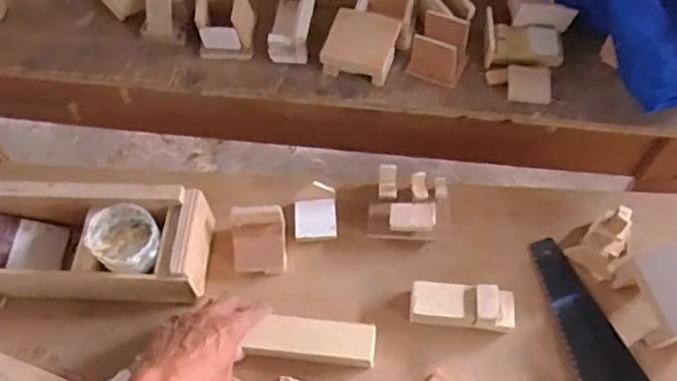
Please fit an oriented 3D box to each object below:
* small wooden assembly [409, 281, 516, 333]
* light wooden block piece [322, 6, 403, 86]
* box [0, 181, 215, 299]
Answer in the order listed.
[{"bbox_3d":[0.132,0.122,0.644,0.109,0.026,0.043,3,65,3],"label":"small wooden assembly"},{"bbox_3d":[0.028,-0.179,0.762,0.084,0.061,0.078,14,63,9],"label":"light wooden block piece"},{"bbox_3d":[-0.309,0.050,0.657,0.321,0.064,0.123,2,62,3],"label":"box"}]

